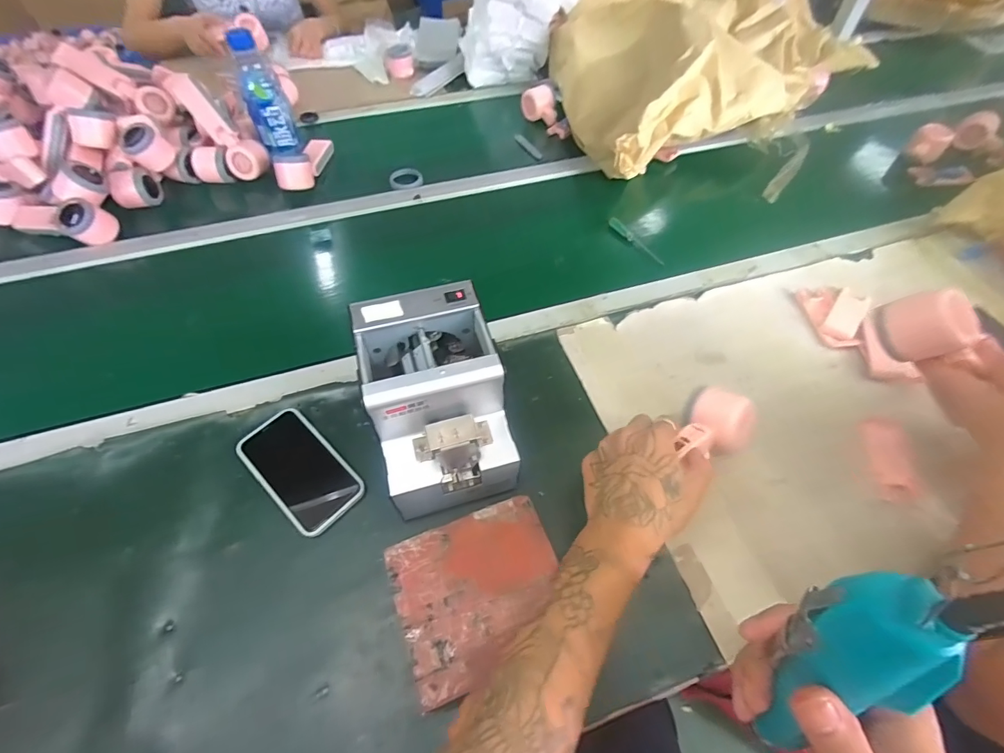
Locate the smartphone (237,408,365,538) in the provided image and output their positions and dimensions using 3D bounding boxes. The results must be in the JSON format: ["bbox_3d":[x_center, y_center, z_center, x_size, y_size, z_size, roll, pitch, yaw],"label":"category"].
[{"bbox_3d":[-0.222,0.099,0.484,0.148,0.005,0.074,37,63,23],"label":"smartphone"}]

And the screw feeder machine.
[{"bbox_3d":[-0.066,0.029,0.454,0.121,0.147,0.176,-15,57,-10],"label":"screw feeder machine"}]

